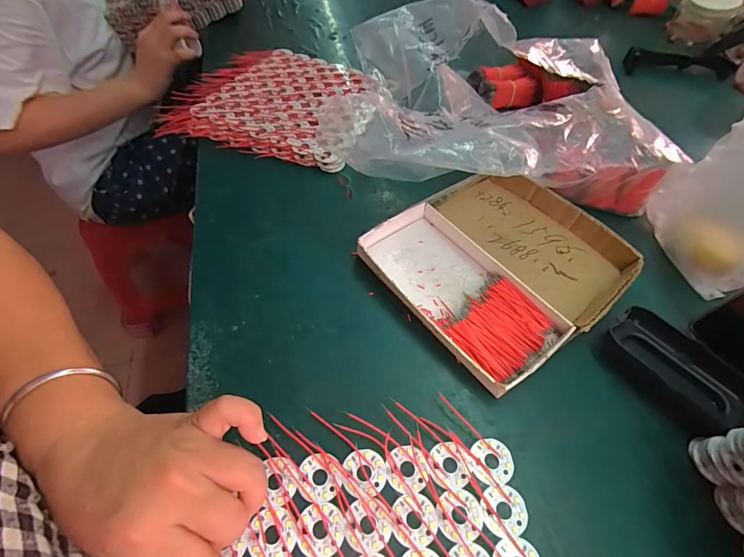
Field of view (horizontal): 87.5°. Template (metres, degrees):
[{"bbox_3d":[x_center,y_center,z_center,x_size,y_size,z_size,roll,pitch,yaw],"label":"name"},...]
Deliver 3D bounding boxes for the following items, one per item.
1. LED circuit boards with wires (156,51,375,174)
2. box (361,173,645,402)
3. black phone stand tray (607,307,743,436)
[{"bbox_3d":[-0.125,-0.242,0.538,0.252,0.031,0.225,14,56,9],"label":"LED circuit boards with wires"},{"bbox_3d":[0.121,-0.017,0.374,0.205,0.026,0.190,-33,62,-21],"label":"box"},{"bbox_3d":[0.253,0.074,0.320,0.057,0.021,0.110,-34,62,-21],"label":"black phone stand tray"}]

